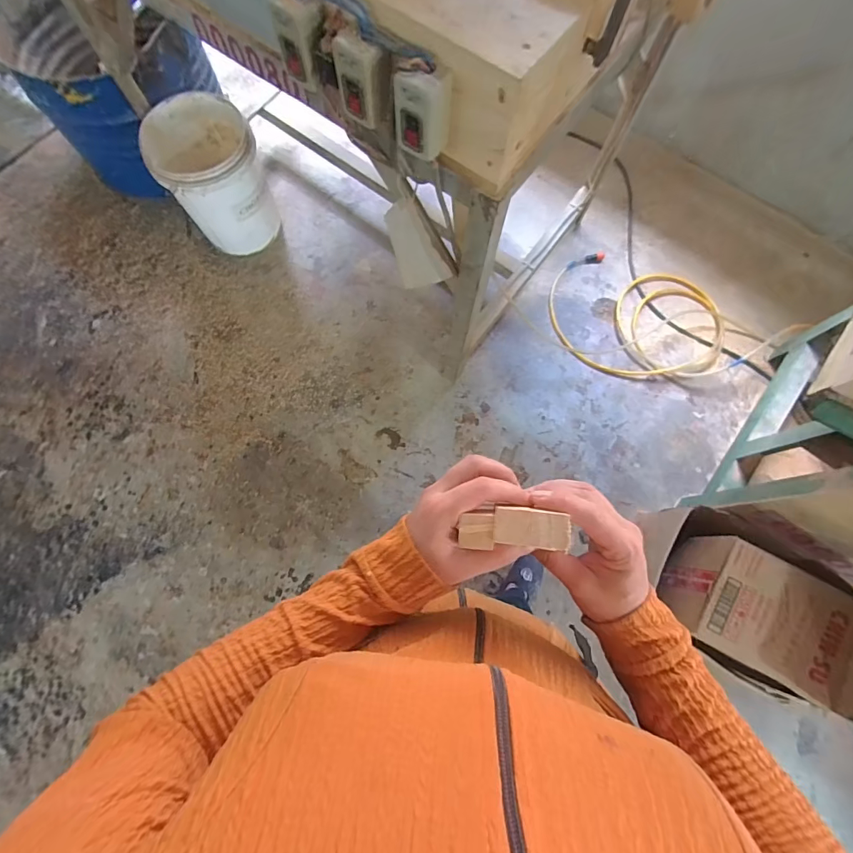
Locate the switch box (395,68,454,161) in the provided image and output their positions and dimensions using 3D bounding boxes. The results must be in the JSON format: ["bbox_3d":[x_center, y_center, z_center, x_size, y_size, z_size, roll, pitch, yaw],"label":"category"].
[{"bbox_3d":[-0.007,-0.416,0.564,0.069,0.101,0.044,21,76,6],"label":"switch box"}]

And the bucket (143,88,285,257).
[{"bbox_3d":[-0.698,-0.812,1.413,0.294,0.350,0.338,-35,77,-9],"label":"bucket"}]

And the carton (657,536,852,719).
[{"bbox_3d":[0.742,0.424,0.939,0.355,0.197,0.225,30,77,8],"label":"carton"}]

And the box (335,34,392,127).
[{"bbox_3d":[-0.085,-0.474,0.581,0.065,0.093,0.046,42,78,11],"label":"box"}]

